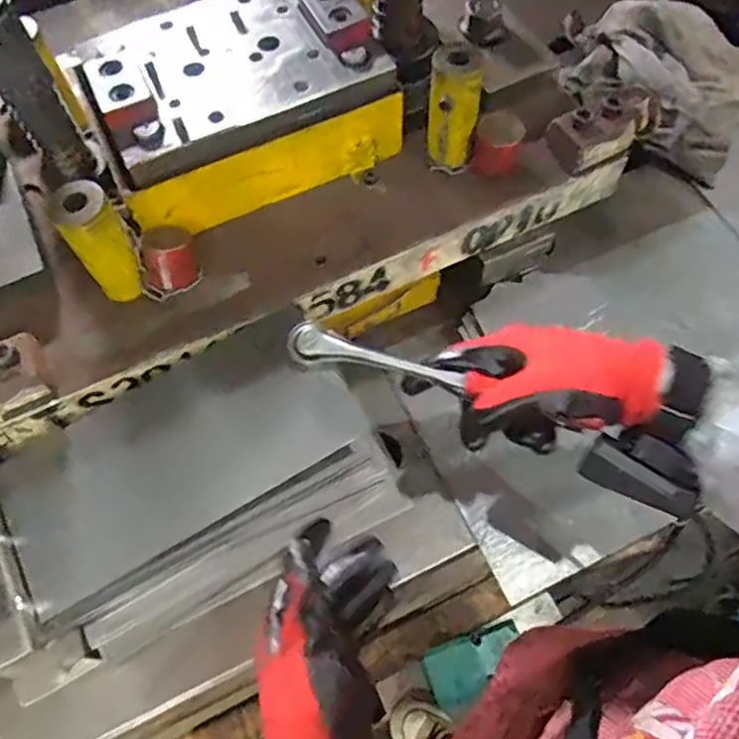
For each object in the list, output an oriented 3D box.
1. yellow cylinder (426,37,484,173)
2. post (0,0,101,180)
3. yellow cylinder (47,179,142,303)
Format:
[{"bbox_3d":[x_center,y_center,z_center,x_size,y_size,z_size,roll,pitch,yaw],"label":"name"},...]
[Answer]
[{"bbox_3d":[0.070,-0.210,0.523,0.041,0.097,0.035,-1,63,2],"label":"yellow cylinder"},{"bbox_3d":[-0.242,-0.196,0.459,0.038,0.141,0.032,-33,66,-13],"label":"post"},{"bbox_3d":[-0.196,-0.092,0.472,0.039,0.086,0.041,-1,63,2],"label":"yellow cylinder"}]

